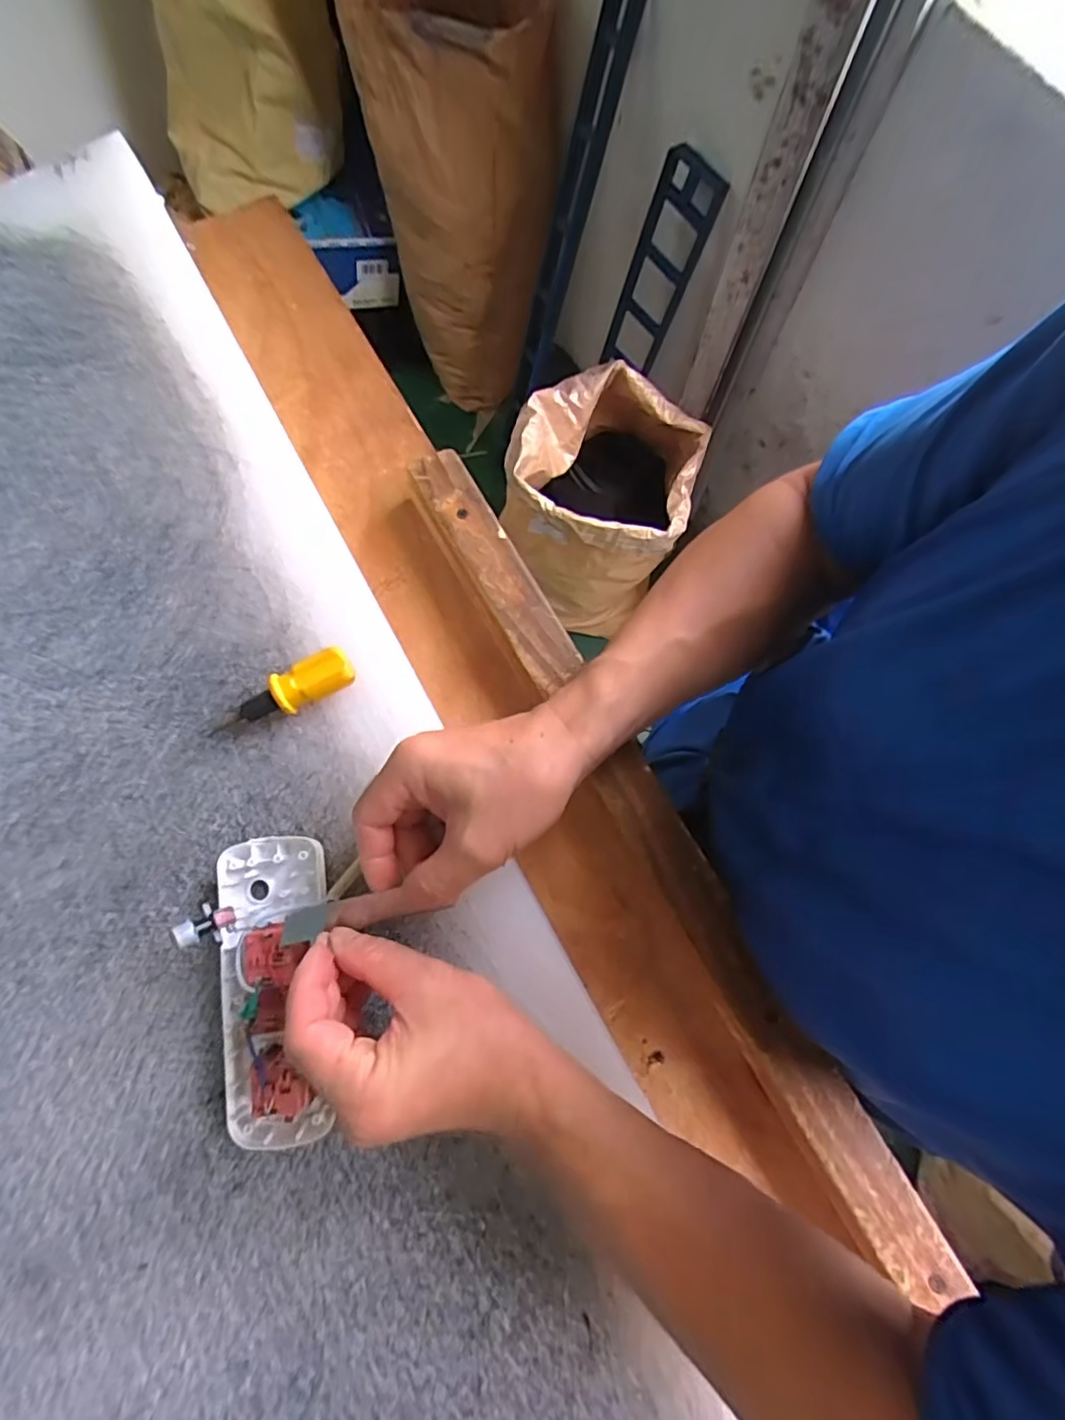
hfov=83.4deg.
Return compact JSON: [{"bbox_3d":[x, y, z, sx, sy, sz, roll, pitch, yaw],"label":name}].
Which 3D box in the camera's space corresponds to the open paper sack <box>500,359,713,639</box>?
[{"bbox_3d":[0.137,-0.428,1.241,0.318,0.489,0.368,15,76,3],"label":"open paper sack"}]

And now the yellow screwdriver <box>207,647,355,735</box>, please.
[{"bbox_3d":[-0.150,-0.008,0.368,0.087,0.028,0.023,-31,80,-6],"label":"yellow screwdriver"}]

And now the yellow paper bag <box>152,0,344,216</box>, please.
[{"bbox_3d":[-0.489,-1.195,1.024,0.296,0.638,0.192,16,78,-20],"label":"yellow paper bag"}]

